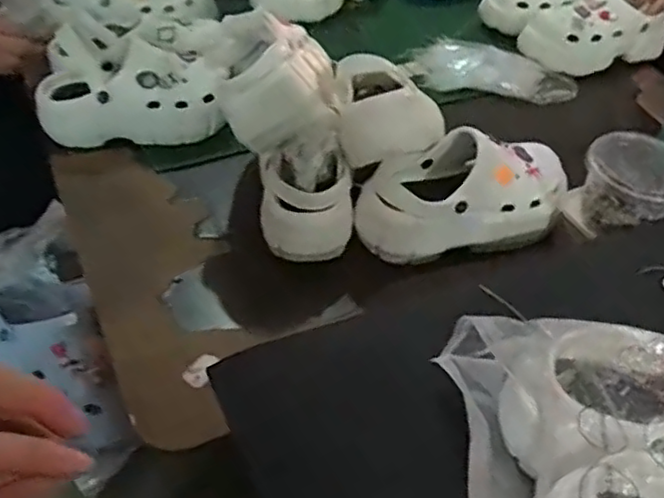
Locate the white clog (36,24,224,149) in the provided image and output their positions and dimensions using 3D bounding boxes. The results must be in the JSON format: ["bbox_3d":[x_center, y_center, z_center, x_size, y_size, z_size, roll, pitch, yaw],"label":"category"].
[{"bbox_3d":[-0.268,-0.201,0.934,0.239,0.115,0.120,9,44,5],"label":"white clog"}]

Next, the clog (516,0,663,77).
[{"bbox_3d":[0.450,-0.375,1.190,0.238,0.128,0.110,-13,47,-18],"label":"clog"}]

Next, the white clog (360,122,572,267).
[{"bbox_3d":[0.156,-0.063,0.822,0.258,0.114,0.099,-7,45,-12],"label":"white clog"}]

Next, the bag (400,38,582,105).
[{"bbox_3d":[0.248,-0.289,1.145,0.253,0.056,0.111,4,44,-1],"label":"bag"}]

